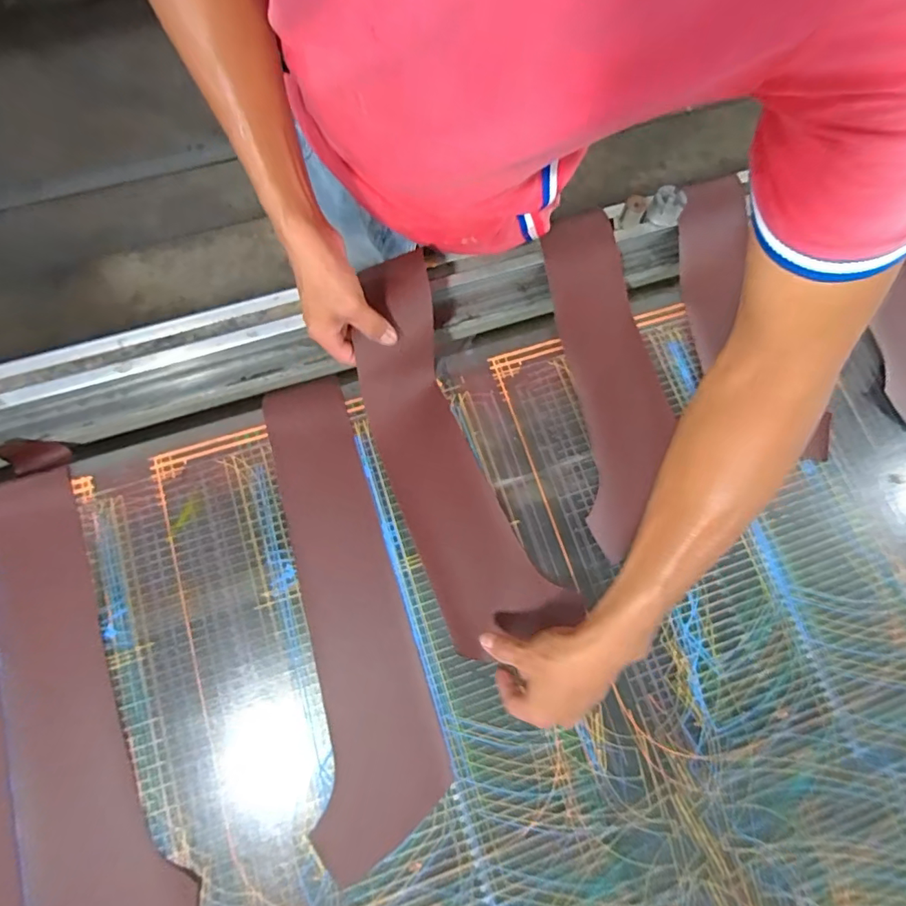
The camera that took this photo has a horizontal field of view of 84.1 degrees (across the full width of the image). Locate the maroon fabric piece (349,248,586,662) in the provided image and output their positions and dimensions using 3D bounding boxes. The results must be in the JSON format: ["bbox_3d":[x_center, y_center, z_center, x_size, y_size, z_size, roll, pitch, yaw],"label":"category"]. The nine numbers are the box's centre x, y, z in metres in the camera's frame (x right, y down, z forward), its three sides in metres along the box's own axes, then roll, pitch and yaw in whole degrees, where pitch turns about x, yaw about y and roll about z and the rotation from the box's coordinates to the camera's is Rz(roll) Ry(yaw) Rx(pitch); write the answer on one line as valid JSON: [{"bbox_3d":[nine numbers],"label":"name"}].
[{"bbox_3d":[-0.009,-0.002,0.534,0.128,0.061,0.398,-20,89,-4],"label":"maroon fabric piece"}]

